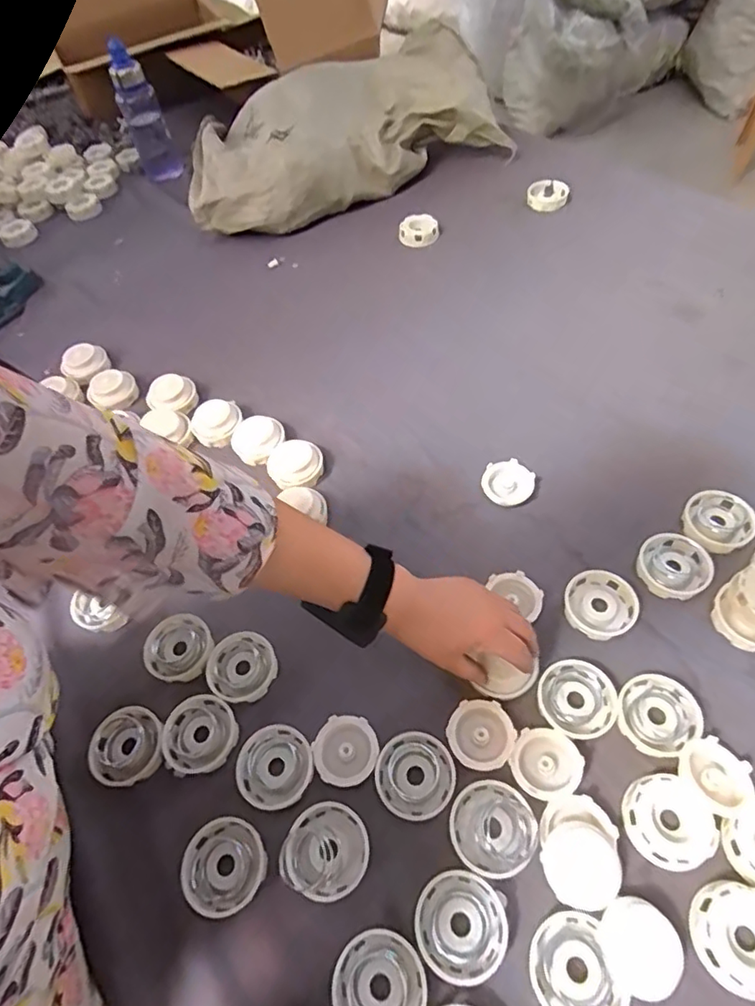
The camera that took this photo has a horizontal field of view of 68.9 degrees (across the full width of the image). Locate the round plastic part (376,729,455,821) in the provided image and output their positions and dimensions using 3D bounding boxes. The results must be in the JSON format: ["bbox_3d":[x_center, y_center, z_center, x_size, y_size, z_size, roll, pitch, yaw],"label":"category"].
[{"bbox_3d":[0.030,0.219,0.444,0.061,0.006,0.061,-2,56,2],"label":"round plastic part"}]

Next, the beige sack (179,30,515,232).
[{"bbox_3d":[-0.082,-0.642,0.946,0.530,0.122,0.299,-21,58,-11],"label":"beige sack"}]

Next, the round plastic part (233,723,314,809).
[{"bbox_3d":[-0.086,0.217,0.454,0.062,0.011,0.060,-2,56,2],"label":"round plastic part"}]

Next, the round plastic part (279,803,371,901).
[{"bbox_3d":[-0.038,0.263,0.417,0.060,0.020,0.061,-2,56,2],"label":"round plastic part"}]

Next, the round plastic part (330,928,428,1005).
[{"bbox_3d":[0.001,0.332,0.377,0.062,0.010,0.061,-2,56,2],"label":"round plastic part"}]

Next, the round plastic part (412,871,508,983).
[{"bbox_3d":[0.059,0.298,0.389,0.062,0.008,0.062,31,63,22],"label":"round plastic part"}]

